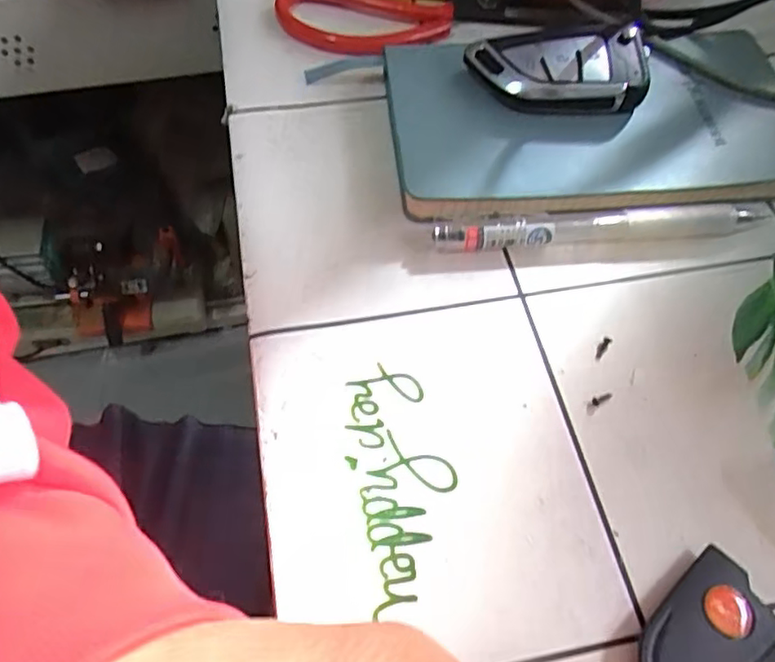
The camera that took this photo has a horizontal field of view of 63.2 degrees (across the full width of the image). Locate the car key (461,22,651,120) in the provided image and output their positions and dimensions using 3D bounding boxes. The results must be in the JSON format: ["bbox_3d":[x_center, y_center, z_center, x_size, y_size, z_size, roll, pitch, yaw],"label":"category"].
[{"bbox_3d":[0.074,-0.110,0.271,0.072,0.020,0.037,-7,59,-5],"label":"car key"}]

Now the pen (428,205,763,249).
[{"bbox_3d":[0.085,-0.042,0.250,0.131,0.015,0.010,-5,59,-4],"label":"pen"}]

